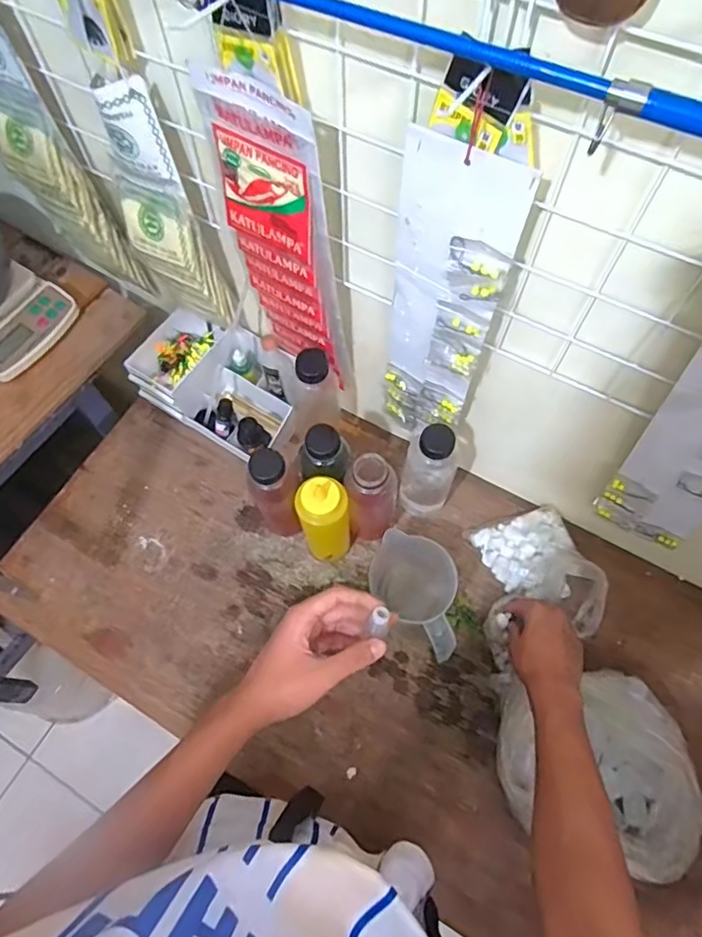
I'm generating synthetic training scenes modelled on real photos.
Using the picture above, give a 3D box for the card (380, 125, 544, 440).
[{"bbox_3d":[0.084,-0.137,0.548,0.097,0.369,0.024,38,72,16],"label":"card"}]

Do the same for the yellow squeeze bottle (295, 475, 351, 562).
[{"bbox_3d":[-0.031,0.068,0.695,0.055,0.186,0.045,-13,66,-5],"label":"yellow squeeze bottle"}]

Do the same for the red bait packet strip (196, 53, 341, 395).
[{"bbox_3d":[-0.067,-0.206,0.575,0.106,0.356,0.020,27,70,14],"label":"red bait packet strip"}]

